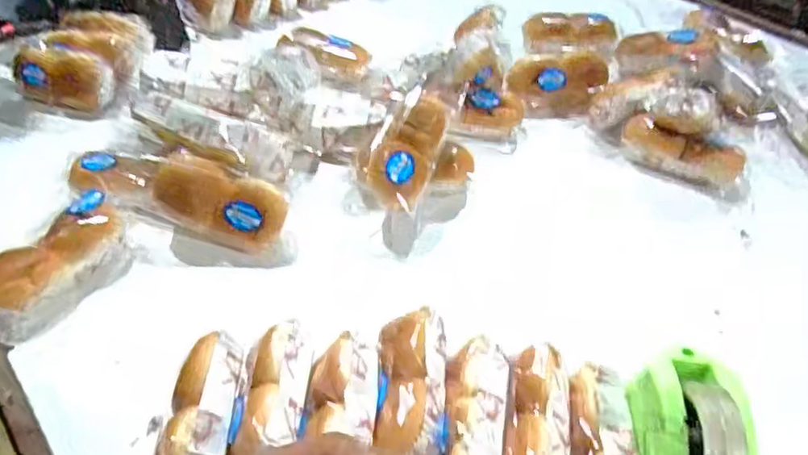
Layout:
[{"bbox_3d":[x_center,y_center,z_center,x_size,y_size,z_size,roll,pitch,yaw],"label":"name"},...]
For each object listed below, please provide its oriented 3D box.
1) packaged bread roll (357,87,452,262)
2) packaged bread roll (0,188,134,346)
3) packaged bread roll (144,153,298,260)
[{"bbox_3d":[-0.002,-0.068,0.664,0.078,0.073,0.189,10,75,7],"label":"packaged bread roll"},{"bbox_3d":[-0.336,0.040,0.595,0.070,0.055,0.160,18,47,15],"label":"packaged bread roll"},{"bbox_3d":[-0.192,-0.022,0.637,0.162,0.062,0.062,24,48,1],"label":"packaged bread roll"}]

